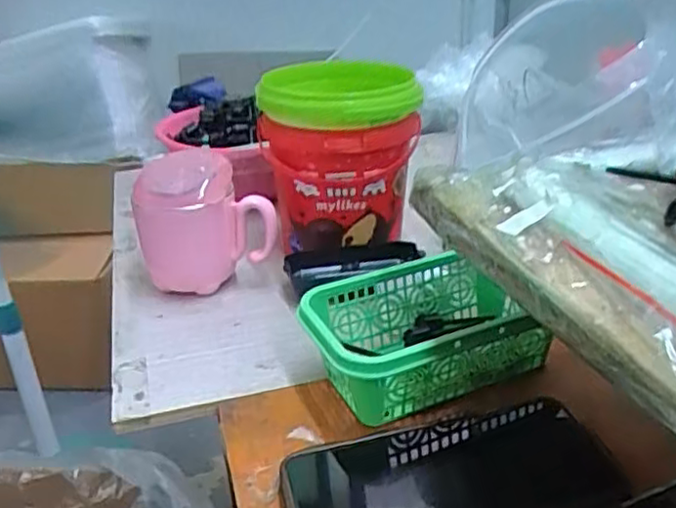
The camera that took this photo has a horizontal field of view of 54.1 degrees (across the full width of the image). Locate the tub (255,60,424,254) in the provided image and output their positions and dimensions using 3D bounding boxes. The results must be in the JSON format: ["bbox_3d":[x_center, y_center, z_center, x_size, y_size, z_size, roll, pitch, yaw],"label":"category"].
[{"bbox_3d":[-0.002,-0.079,0.577,0.118,0.160,0.118,-2,26,1],"label":"tub"}]

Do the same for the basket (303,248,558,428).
[{"bbox_3d":[0.056,0.054,0.422,0.141,0.060,0.090,-13,28,-21],"label":"basket"}]

